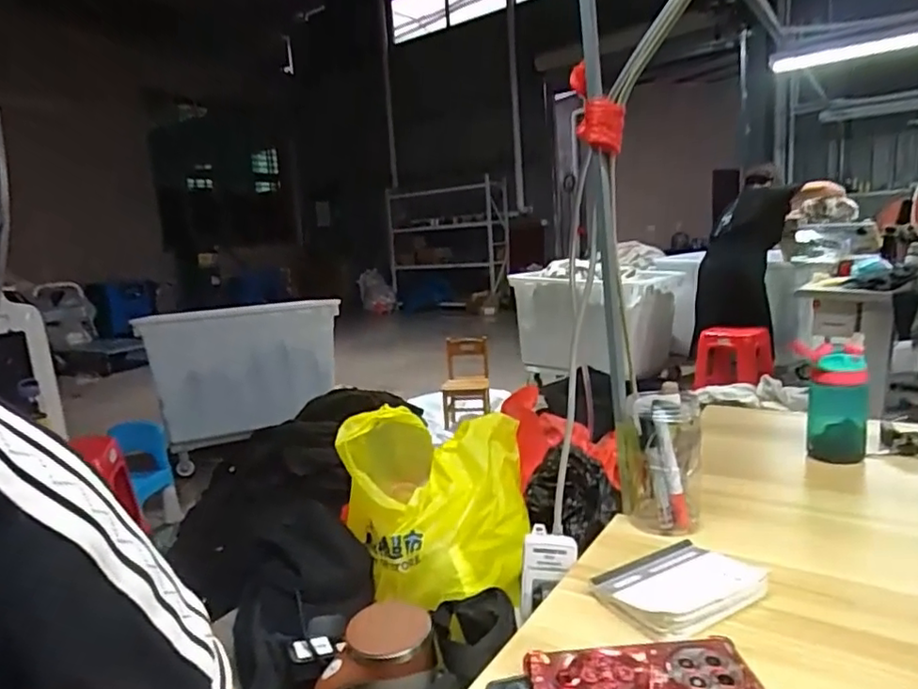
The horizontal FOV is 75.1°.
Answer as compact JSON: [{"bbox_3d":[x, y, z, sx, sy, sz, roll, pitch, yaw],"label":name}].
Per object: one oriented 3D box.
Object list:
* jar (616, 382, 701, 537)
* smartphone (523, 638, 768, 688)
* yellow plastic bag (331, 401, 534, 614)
[{"bbox_3d":[0.241,0.136,0.712,0.095,0.152,0.079,6,14,44],"label":"jar"},{"bbox_3d":[0.136,0.252,0.443,0.162,0.016,0.076,-4,14,2],"label":"smartphone"},{"bbox_3d":[-0.040,0.202,0.812,0.251,0.174,0.261,-3,10,2],"label":"yellow plastic bag"}]

